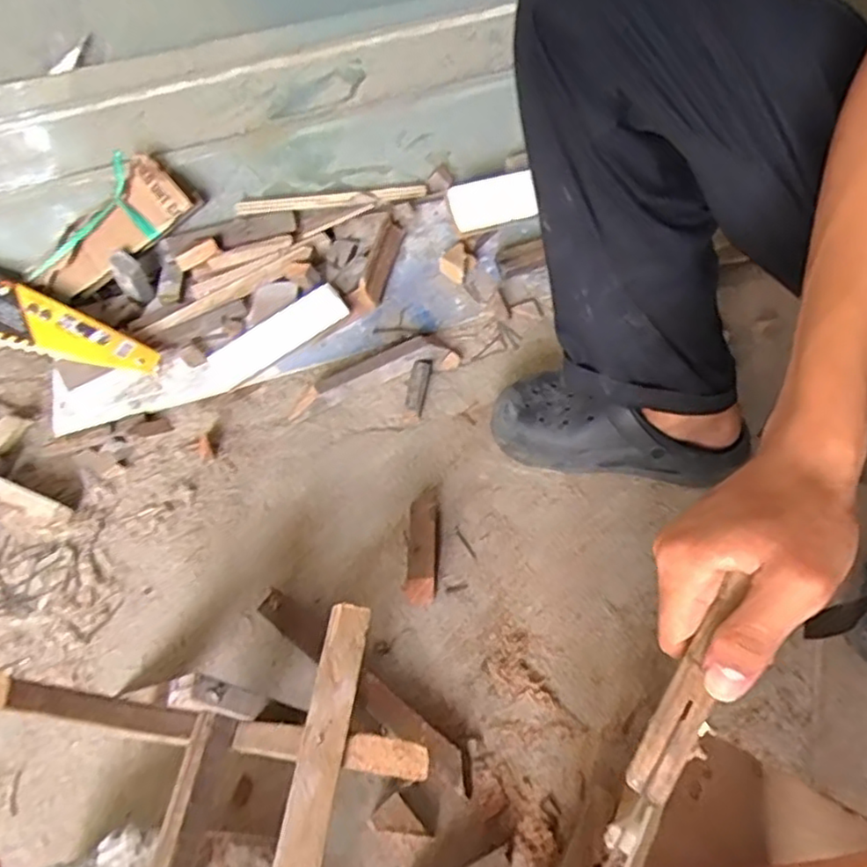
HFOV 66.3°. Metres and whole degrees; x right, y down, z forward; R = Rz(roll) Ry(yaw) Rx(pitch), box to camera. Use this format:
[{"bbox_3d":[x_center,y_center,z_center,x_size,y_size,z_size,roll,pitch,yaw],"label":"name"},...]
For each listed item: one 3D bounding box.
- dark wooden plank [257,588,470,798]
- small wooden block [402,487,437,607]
[{"bbox_3d":[-0.070,0.238,0.634,0.263,0.028,0.028,34,66,21],"label":"dark wooden plank"},{"bbox_3d":[-0.013,0.114,0.711,0.031,0.030,0.132,2,59,4],"label":"small wooden block"}]

